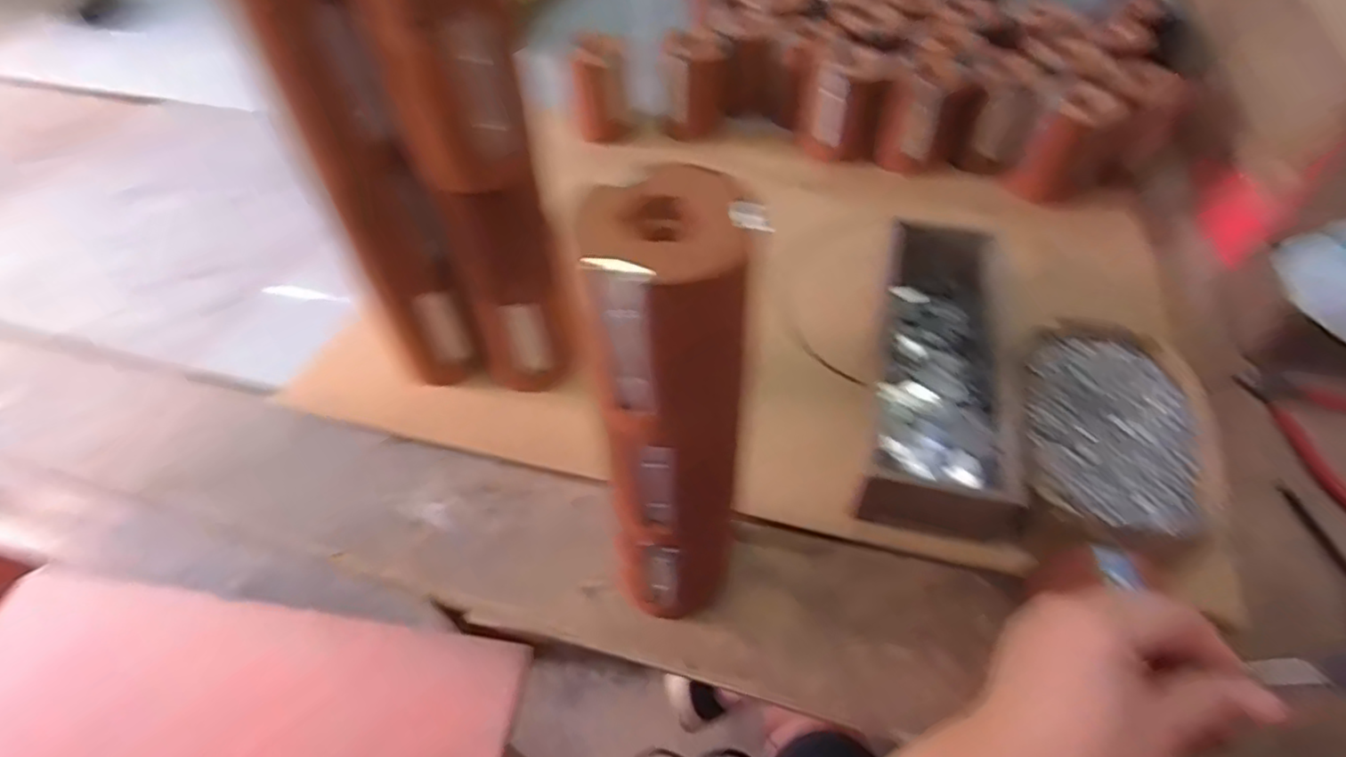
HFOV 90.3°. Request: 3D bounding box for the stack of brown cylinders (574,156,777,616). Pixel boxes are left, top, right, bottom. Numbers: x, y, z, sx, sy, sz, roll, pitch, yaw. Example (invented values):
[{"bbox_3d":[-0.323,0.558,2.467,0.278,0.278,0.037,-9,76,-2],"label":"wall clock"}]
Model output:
[{"bbox_3d":[0.004,0.032,0.367,0.073,0.287,0.086,1,51,3],"label":"stack of brown cylinders"}]

